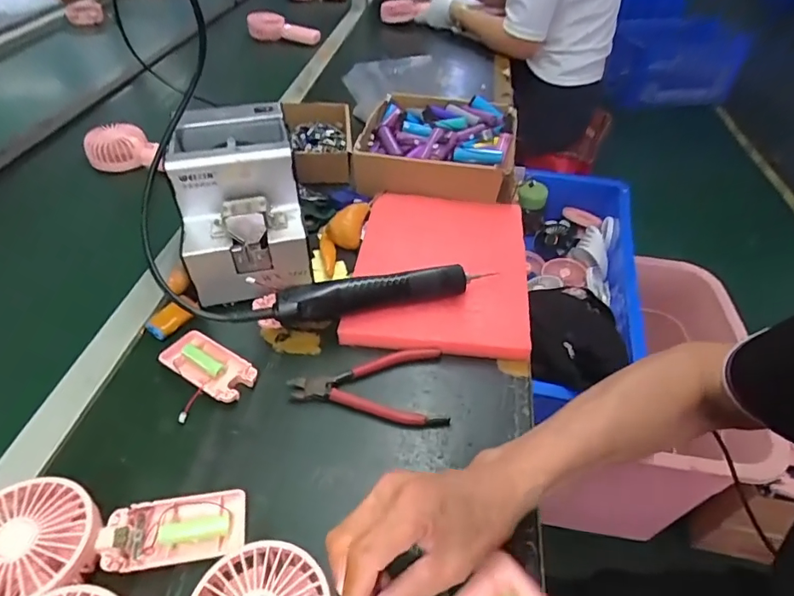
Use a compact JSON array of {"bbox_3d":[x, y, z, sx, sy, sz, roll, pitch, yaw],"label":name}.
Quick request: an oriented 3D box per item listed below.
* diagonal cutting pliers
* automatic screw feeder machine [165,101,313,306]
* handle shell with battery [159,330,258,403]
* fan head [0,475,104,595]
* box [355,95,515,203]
[{"bbox_3d":[-0.027,0.088,0.459,0.144,0.015,0.082,-5,44,-5],"label":"diagonal cutting pliers"},{"bbox_3d":[-0.175,-0.107,0.547,0.124,0.146,0.173,-11,45,-11],"label":"automatic screw feeder machine"},{"bbox_3d":[-0.183,0.068,0.475,0.094,0.016,0.046,24,49,23],"label":"handle shell with battery"},{"bbox_3d":[-0.254,0.170,0.332,0.088,0.033,0.087,0,44,0],"label":"fan head"},{"bbox_3d":[0.060,-0.234,0.734,0.220,0.072,0.210,7,45,7],"label":"box"}]

